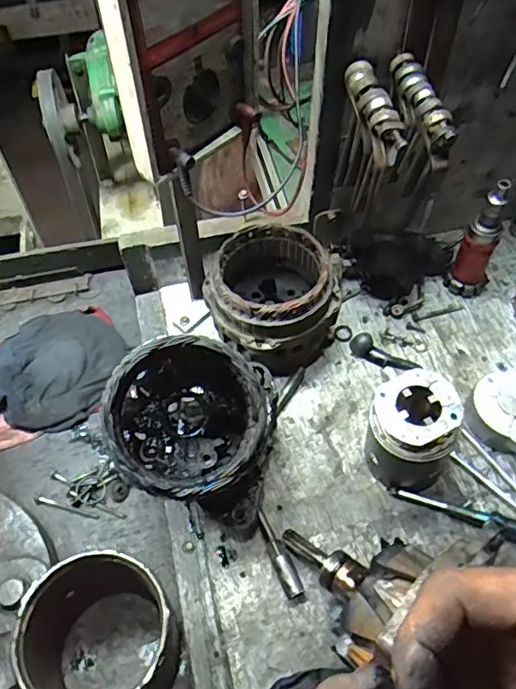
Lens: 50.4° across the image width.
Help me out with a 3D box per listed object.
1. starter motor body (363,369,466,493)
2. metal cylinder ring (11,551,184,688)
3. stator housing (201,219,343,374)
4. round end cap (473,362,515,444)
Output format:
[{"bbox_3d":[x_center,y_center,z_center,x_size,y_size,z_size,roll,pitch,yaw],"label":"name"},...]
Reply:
[{"bbox_3d":[0.146,0.080,0.513,0.083,0.119,0.087,30,61,19],"label":"starter motor body"},{"bbox_3d":[-0.122,0.237,0.442,0.111,0.126,0.107,0,56,0],"label":"metal cylinder ring"},{"bbox_3d":[0.015,-0.041,0.589,0.122,0.125,0.123,0,56,0],"label":"stator housing"},{"bbox_3d":[0.261,0.066,0.567,0.075,0.038,0.073,0,56,0],"label":"round end cap"}]

